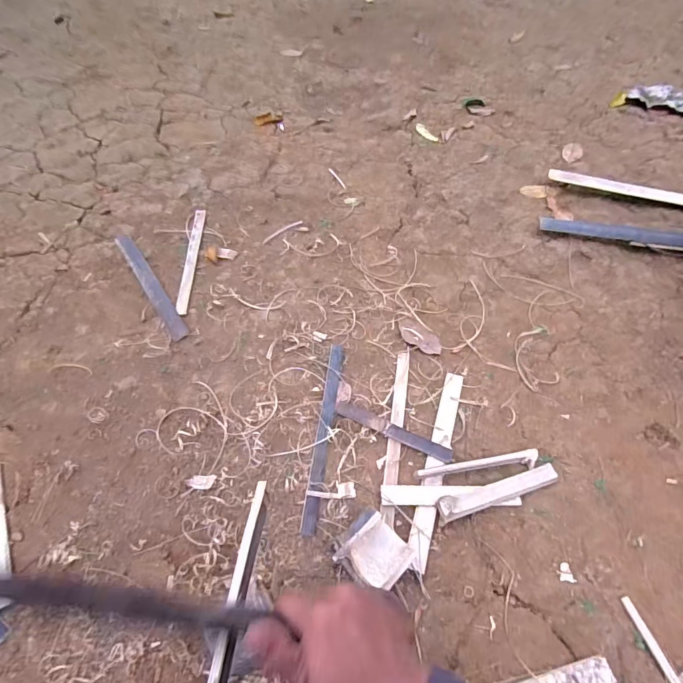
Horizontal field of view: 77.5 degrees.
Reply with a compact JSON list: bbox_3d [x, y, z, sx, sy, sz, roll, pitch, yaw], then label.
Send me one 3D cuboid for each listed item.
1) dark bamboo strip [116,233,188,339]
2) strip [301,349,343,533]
[{"bbox_3d":[-0.411,-0.127,0.908,0.035,0.015,0.348,-30,59,-21],"label":"dark bamboo strip"},{"bbox_3d":[-0.028,0.145,0.734,0.025,0.010,0.349,6,53,4],"label":"strip"}]

